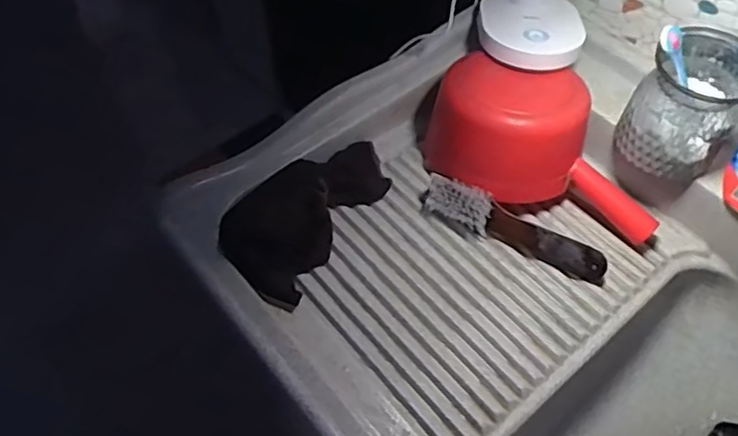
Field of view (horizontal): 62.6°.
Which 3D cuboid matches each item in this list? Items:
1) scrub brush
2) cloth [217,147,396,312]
[{"bbox_3d":[0.155,0.010,0.651,0.203,0.040,0.034,22,58,14],"label":"scrub brush"},{"bbox_3d":[-0.067,-0.018,0.648,0.106,0.058,0.220,26,59,16],"label":"cloth"}]

